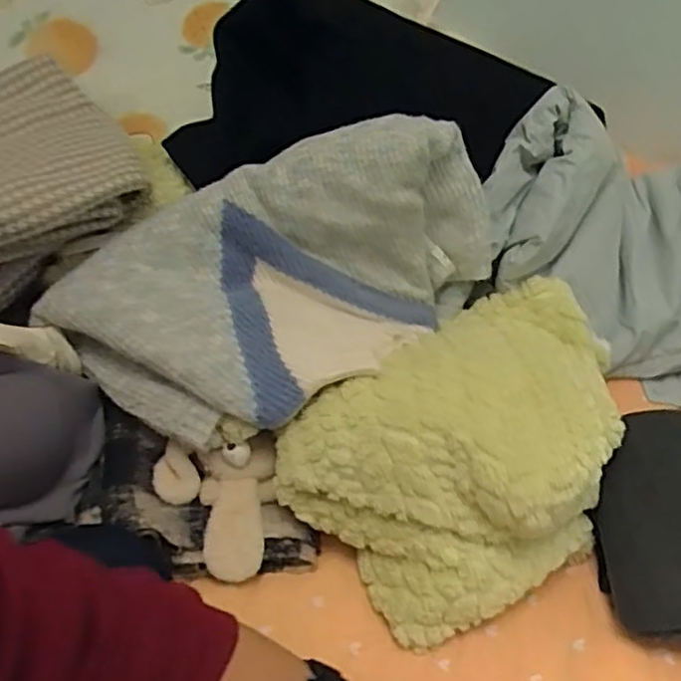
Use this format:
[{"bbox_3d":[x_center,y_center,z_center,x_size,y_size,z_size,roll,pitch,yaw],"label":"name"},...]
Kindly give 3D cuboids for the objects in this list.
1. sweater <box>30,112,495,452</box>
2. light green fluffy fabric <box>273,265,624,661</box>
[{"bbox_3d":[-0.051,-0.090,0.665,0.267,0.175,0.401,34,49,28],"label":"sweater"},{"bbox_3d":[0.143,0.090,0.646,0.225,0.156,0.357,35,50,29],"label":"light green fluffy fabric"}]

